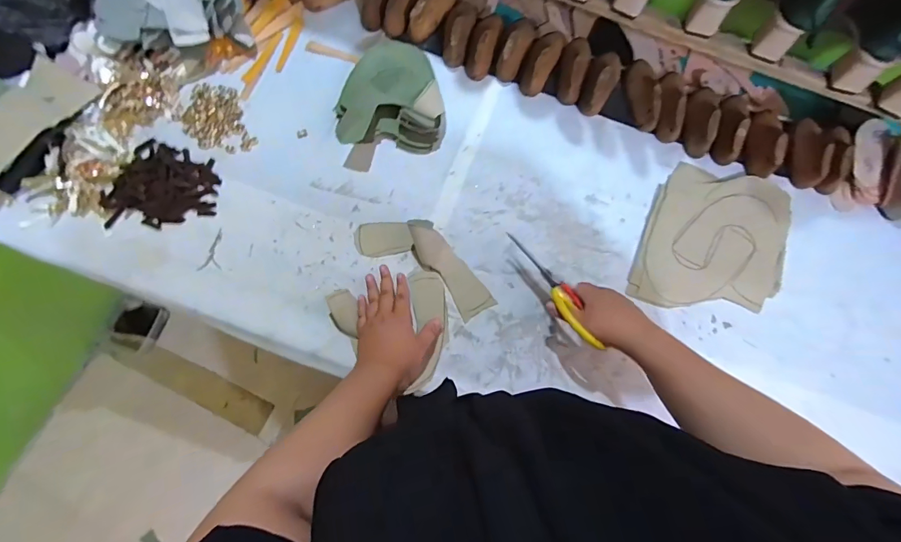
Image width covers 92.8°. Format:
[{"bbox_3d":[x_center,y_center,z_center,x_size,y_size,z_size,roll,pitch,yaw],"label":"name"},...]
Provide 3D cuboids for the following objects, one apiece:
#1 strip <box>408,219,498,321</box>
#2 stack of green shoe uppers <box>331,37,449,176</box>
[{"bbox_3d":[-0.004,-0.005,0.667,0.056,0.024,0.172,-39,93,-10],"label":"strip"},{"bbox_3d":[-0.104,-0.285,0.715,0.178,0.056,0.199,-12,76,-4],"label":"stack of green shoe uppers"}]

